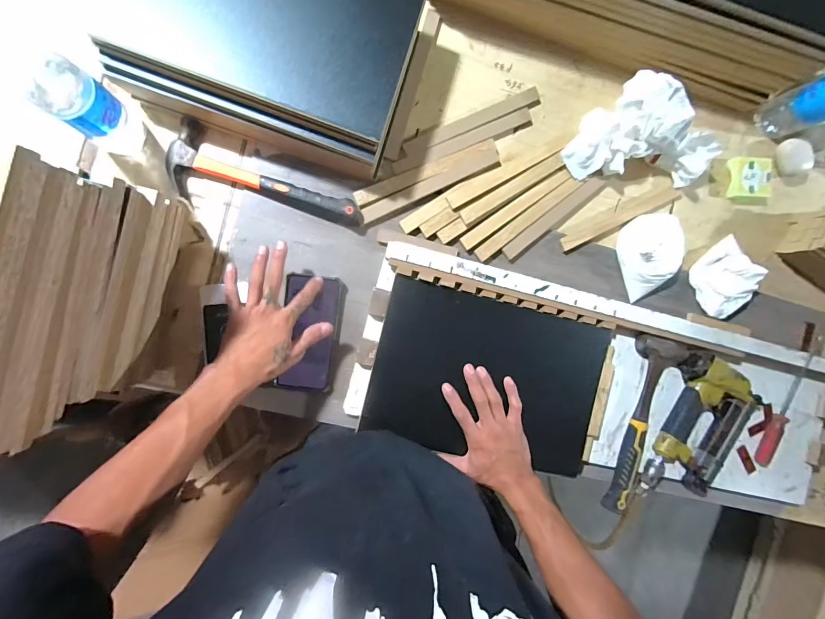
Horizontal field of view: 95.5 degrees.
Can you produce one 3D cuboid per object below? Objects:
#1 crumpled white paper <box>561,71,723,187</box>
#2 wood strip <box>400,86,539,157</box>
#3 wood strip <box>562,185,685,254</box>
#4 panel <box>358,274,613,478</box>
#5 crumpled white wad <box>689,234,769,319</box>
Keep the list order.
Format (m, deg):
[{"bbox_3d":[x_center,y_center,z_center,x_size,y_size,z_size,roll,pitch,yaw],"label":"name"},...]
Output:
[{"bbox_3d":[0.354,-0.241,0.564,0.203,0.083,0.161,35,86,-7],"label":"crumpled white paper"},{"bbox_3d":[0.092,-0.286,0.567,0.231,0.005,0.029,-25,94,-7],"label":"wood strip"},{"bbox_3d":[0.330,-0.147,0.592,0.217,0.008,0.026,-26,94,-7],"label":"wood strip"},{"bbox_3d":[0.114,0.099,0.542,0.334,0.016,0.220,14,87,-7],"label":"panel"},{"bbox_3d":[0.518,-0.051,0.615,0.098,0.043,0.112,-20,93,-7],"label":"crumpled white wad"}]

